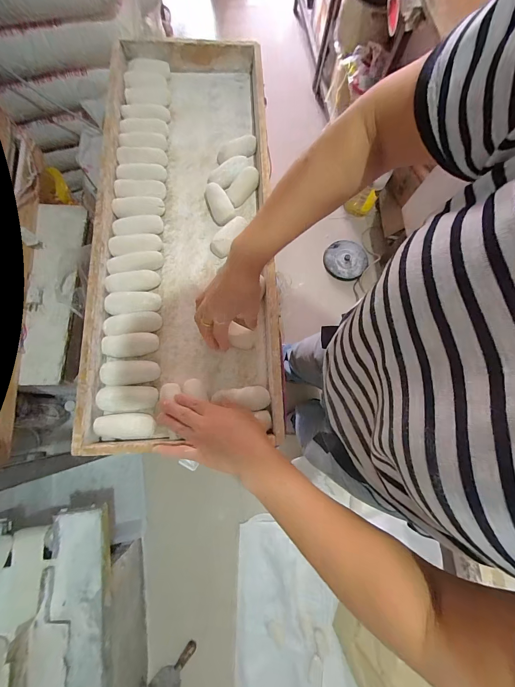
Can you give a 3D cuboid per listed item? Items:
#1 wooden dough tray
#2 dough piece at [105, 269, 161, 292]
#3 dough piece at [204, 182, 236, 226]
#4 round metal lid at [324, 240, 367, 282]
[{"bbox_3d":[-0.122,-0.233,0.523,0.306,0.068,0.781,0,76,-2],"label":"wooden dough tray"},{"bbox_3d":[-0.211,-0.106,0.490,0.085,0.019,0.029,-12,76,-18],"label":"dough piece"},{"bbox_3d":[-0.070,-0.260,0.537,0.042,0.024,0.083,-20,77,-6],"label":"dough piece"},{"bbox_3d":[0.429,-0.419,1.425,0.210,0.045,0.237,12,76,2],"label":"round metal lid"}]

